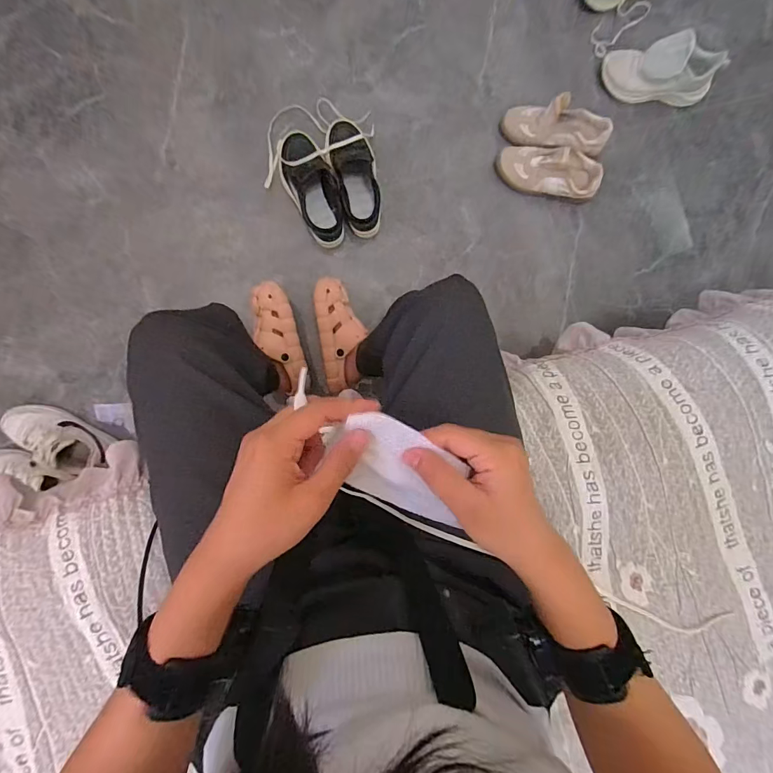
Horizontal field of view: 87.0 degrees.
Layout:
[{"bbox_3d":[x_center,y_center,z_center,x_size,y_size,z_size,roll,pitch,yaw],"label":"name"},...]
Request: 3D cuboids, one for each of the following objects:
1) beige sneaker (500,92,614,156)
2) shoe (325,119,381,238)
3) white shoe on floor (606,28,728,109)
[{"bbox_3d":[0.372,-0.567,0.884,0.222,0.089,0.095,6,89,-2],"label":"beige sneaker"},{"bbox_3d":[-0.067,-0.462,0.894,0.099,0.072,0.246,-17,90,-2],"label":"shoe"},{"bbox_3d":[0.597,-0.678,0.872,0.232,0.128,0.078,24,88,-2],"label":"white shoe on floor"}]

